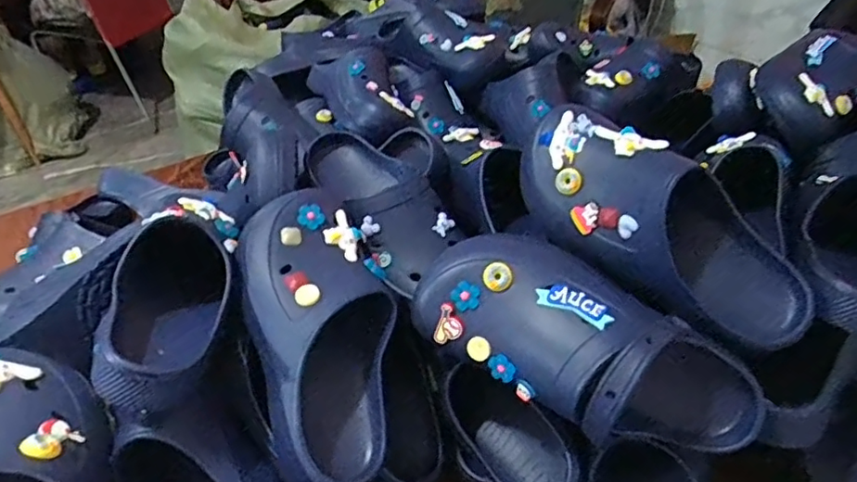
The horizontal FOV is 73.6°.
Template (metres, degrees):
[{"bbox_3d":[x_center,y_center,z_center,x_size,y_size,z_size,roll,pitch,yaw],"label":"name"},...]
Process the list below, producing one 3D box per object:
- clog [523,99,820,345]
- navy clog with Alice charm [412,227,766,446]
[{"bbox_3d":[0.202,-0.017,0.499,0.280,0.115,0.086,41,53,17],"label":"clog"},{"bbox_3d":[0.132,0.088,0.479,0.303,0.102,0.116,25,44,7],"label":"navy clog with Alice charm"}]

